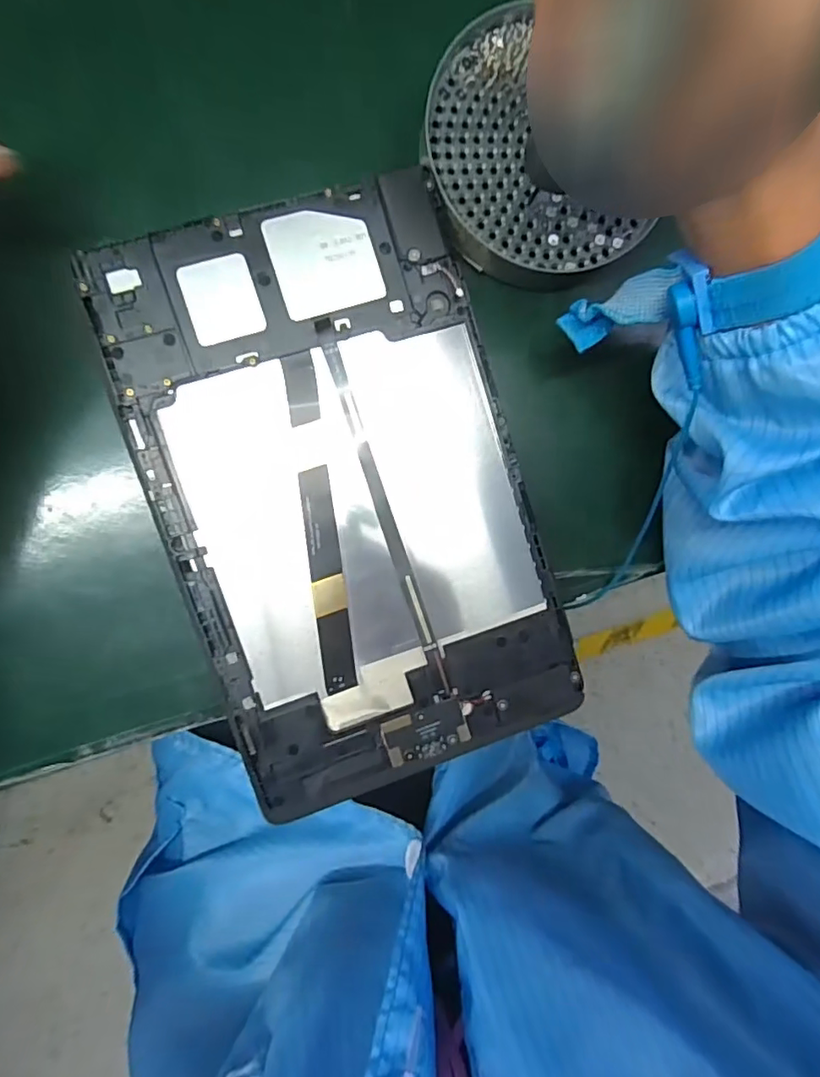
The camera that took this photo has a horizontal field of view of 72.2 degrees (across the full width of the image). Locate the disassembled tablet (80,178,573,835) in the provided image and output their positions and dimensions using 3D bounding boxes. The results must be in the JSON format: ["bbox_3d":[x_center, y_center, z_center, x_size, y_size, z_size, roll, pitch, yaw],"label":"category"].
[{"bbox_3d":[-0.026,-0.016,0.240,0.151,0.005,0.242,-18,95,-6],"label":"disassembled tablet"}]

